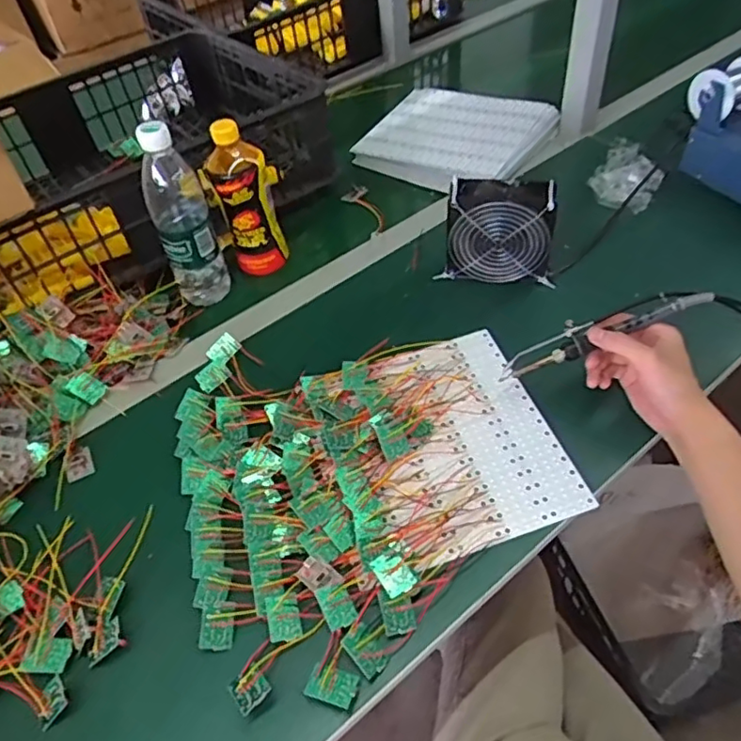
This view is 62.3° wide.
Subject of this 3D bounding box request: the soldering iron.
[{"bbox_3d":[0.238,-0.037,0.626,0.217,0.033,0.035,-21,48,9],"label":"soldering iron"}]

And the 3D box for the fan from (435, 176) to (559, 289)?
[{"bbox_3d":[0.151,-0.161,0.722,0.120,0.129,0.035,4,49,9],"label":"fan"}]

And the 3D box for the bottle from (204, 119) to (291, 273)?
[{"bbox_3d":[-0.151,-0.207,0.752,0.075,0.184,0.058,-15,49,-7],"label":"bottle"}]

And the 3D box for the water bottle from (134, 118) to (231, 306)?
[{"bbox_3d":[-0.219,-0.177,0.718,0.064,0.225,0.074,-19,50,-10],"label":"water bottle"}]

